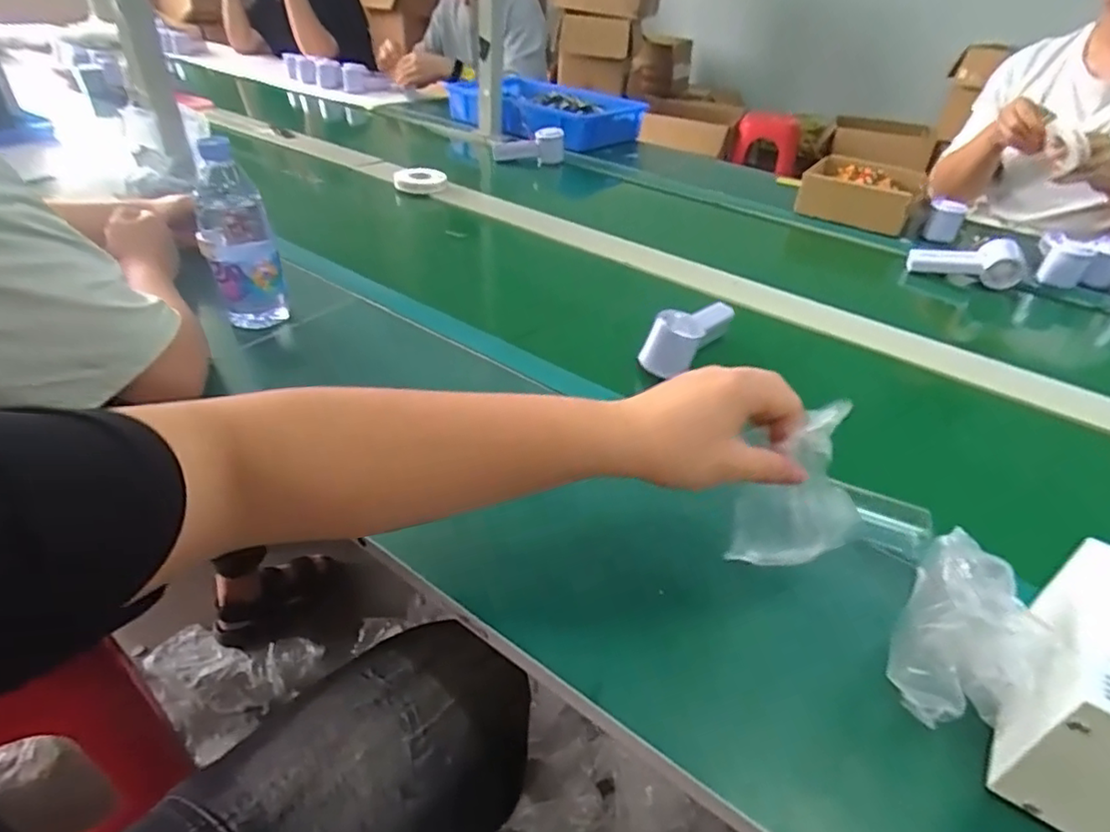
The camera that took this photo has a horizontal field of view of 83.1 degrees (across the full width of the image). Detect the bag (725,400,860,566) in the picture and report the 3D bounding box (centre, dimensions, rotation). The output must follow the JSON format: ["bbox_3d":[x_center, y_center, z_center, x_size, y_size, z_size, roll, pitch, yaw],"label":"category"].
[{"bbox_3d":[0.181,0.052,0.446,0.083,0.137,0.038,10,37,7],"label":"bag"}]

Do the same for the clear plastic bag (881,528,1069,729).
[{"bbox_3d":[0.247,0.127,0.366,0.057,0.116,0.074,-21,44,-30],"label":"clear plastic bag"}]

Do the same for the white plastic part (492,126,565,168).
[{"bbox_3d":[-0.049,-0.566,1.304,0.150,0.073,0.053,-6,38,-14],"label":"white plastic part"}]

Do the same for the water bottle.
[{"bbox_3d":[-0.334,-0.180,0.662,0.072,0.196,0.053,-13,40,-22],"label":"water bottle"}]

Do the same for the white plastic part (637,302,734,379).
[{"bbox_3d":[0.167,-0.098,0.716,0.054,0.053,0.154,31,44,31],"label":"white plastic part"}]

